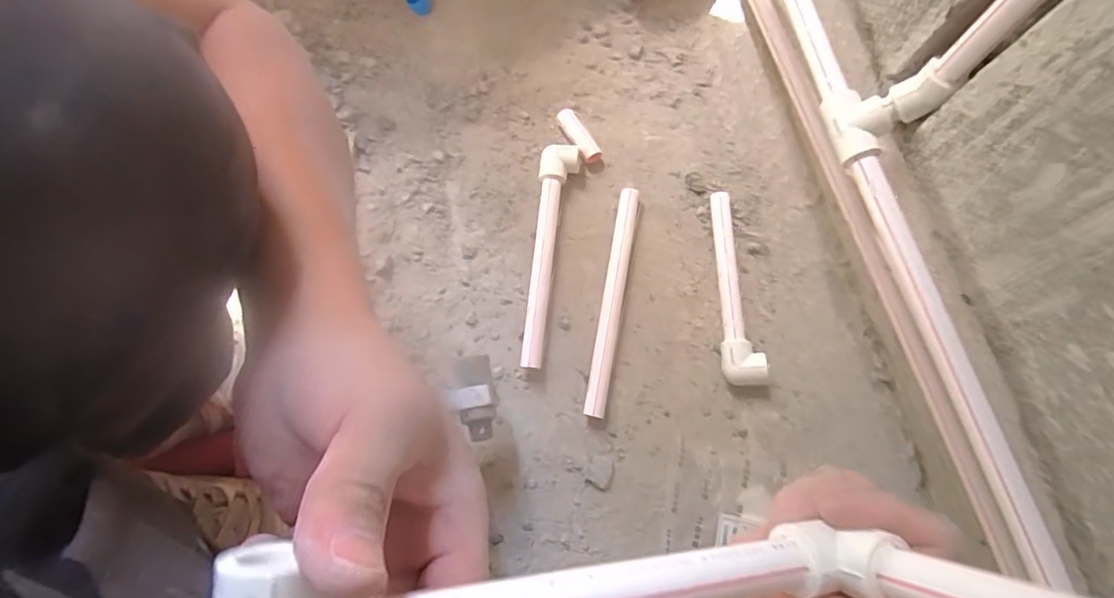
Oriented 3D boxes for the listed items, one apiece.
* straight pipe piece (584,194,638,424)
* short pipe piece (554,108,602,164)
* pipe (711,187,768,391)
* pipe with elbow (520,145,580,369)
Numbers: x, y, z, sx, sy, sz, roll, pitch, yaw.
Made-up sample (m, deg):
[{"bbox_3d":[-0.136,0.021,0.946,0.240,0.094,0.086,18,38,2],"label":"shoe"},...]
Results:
[{"bbox_3d":[0.057,0.000,0.609,0.022,0.021,0.240,10,74,2],"label":"straight pipe piece"},{"bbox_3d":[0.024,-0.181,0.661,0.018,0.017,0.071,-28,76,-9],"label":"short pipe piece"},{"bbox_3d":[0.181,-0.010,0.602,0.036,0.033,0.195,-1,74,-1],"label":"pipe"},{"bbox_3d":[-0.012,-0.048,0.616,0.038,0.026,0.237,8,74,1],"label":"pipe with elbow"}]

